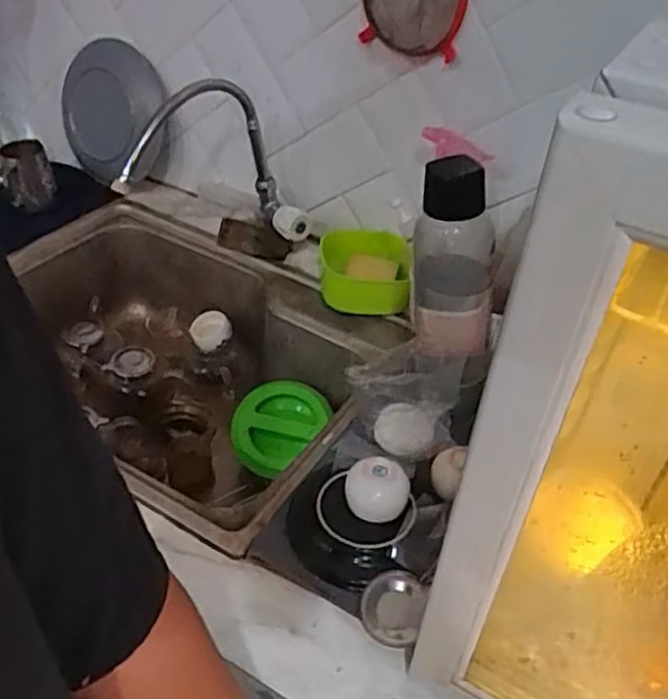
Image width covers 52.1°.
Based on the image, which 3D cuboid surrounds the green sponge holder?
[{"bbox_3d":[0.039,-0.101,0.947,0.125,0.083,0.109,7,41,3],"label":"green sponge holder"}]

